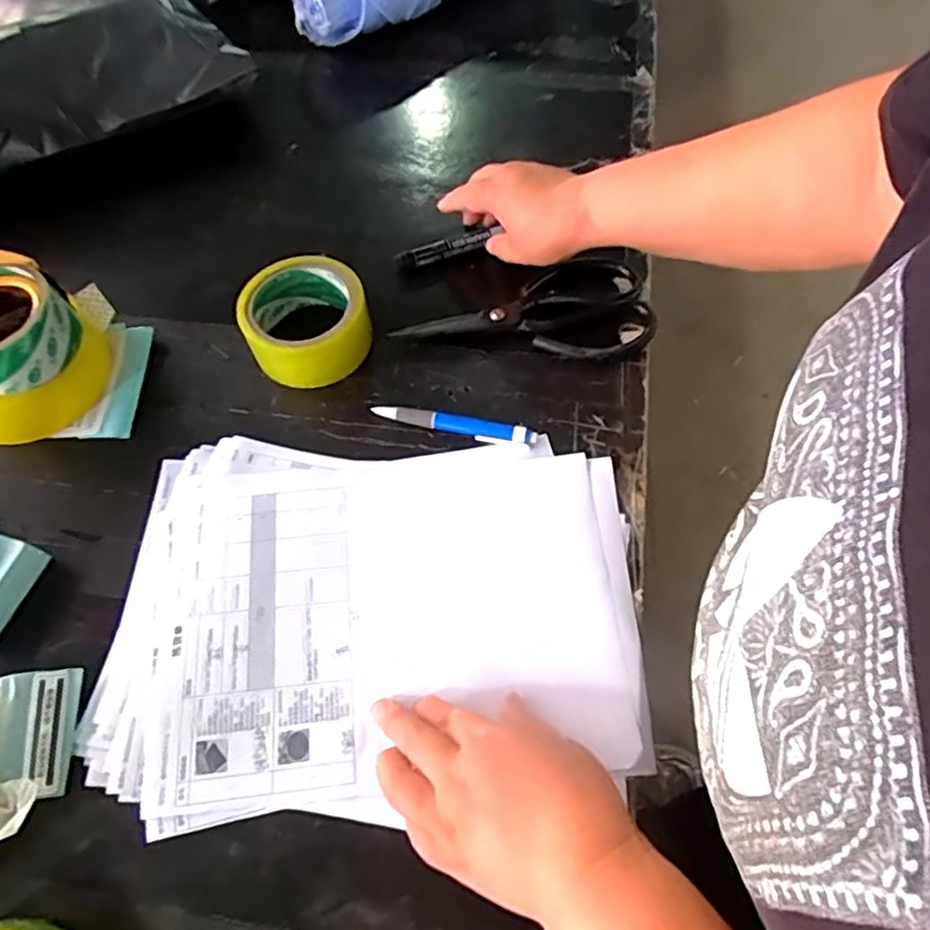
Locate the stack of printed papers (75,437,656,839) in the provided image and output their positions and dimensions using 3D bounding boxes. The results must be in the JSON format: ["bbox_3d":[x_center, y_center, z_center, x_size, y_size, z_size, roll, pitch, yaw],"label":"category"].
[{"bbox_3d":[-0.060,0.097,0.441,0.338,0.014,0.240,1,63,1],"label":"stack of printed papers"}]

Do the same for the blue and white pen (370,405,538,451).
[{"bbox_3d":[-0.008,-0.031,0.503,0.124,0.011,0.015,13,64,8],"label":"blue and white pen"}]

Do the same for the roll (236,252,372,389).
[{"bbox_3d":[-0.127,-0.115,0.533,0.093,0.047,0.097,0,63,1],"label":"roll"}]

